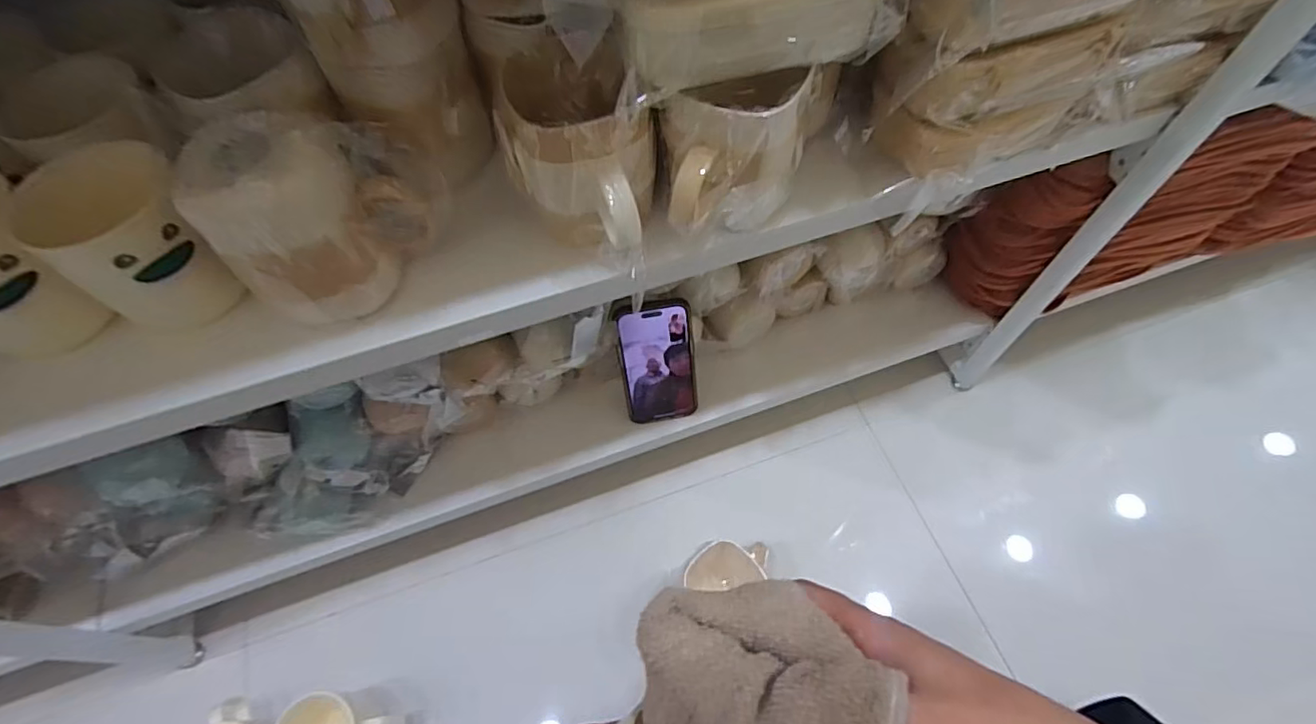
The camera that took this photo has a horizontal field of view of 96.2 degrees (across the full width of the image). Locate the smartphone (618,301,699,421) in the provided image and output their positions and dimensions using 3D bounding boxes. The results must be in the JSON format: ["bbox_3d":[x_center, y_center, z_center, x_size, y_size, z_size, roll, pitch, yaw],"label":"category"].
[{"bbox_3d":[0.001,0.005,0.602,0.072,0.148,0.010,-8,38,-3],"label":"smartphone"}]

